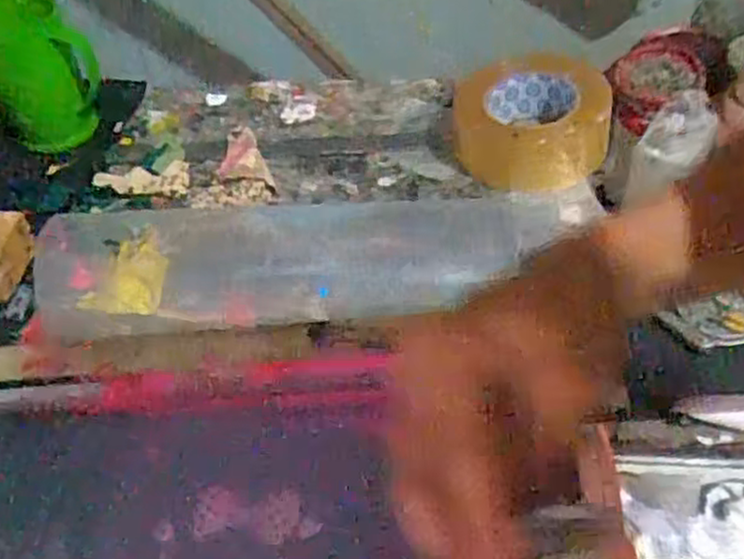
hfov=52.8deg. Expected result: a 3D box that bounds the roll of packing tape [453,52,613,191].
[{"bbox_3d":[0.137,-0.141,0.655,0.125,0.060,0.122,-3,48,4],"label":"roll of packing tape"}]

